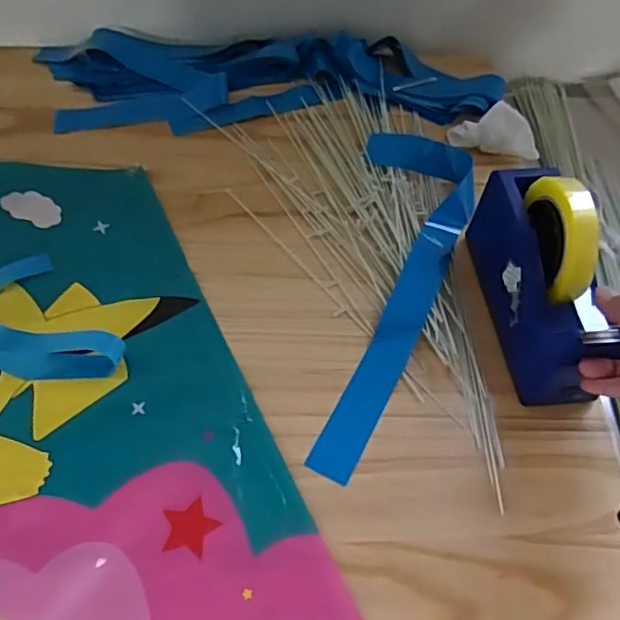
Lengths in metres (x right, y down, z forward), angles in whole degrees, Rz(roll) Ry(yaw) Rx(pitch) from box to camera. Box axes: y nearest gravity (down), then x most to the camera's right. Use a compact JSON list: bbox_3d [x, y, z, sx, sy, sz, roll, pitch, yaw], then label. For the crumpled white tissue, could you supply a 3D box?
[{"bbox_3d":[0.217,-0.208,0.692,0.102,0.052,0.035,21,56,13],"label":"crumpled white tissue"}]

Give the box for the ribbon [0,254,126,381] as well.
[{"bbox_3d":[-0.267,0.013,0.549,0.116,0.014,0.193,-36,63,-24],"label":"ribbon"}]

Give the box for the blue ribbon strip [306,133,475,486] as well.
[{"bbox_3d":[0.075,-0.030,0.578,0.132,0.039,0.396,15,56,7],"label":"blue ribbon strip"}]

